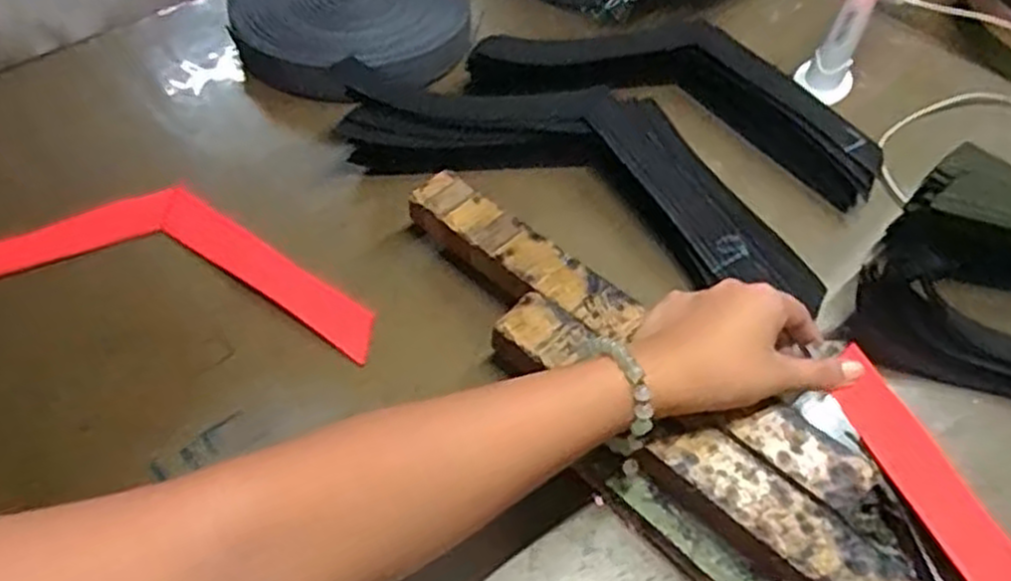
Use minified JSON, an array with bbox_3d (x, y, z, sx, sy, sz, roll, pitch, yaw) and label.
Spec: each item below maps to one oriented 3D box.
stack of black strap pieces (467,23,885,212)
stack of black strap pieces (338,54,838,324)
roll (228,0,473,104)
[{"bbox_3d":[0.157,-0.156,0.616,0.275,0.048,0.108,20,53,13],"label":"stack of black strap pieces"},{"bbox_3d":[0.050,-0.085,0.550,0.354,0.045,0.128,21,53,14],"label":"stack of black strap pieces"},{"bbox_3d":[-0.132,-0.233,0.649,0.176,0.043,0.186,1,51,-2],"label":"roll"}]

